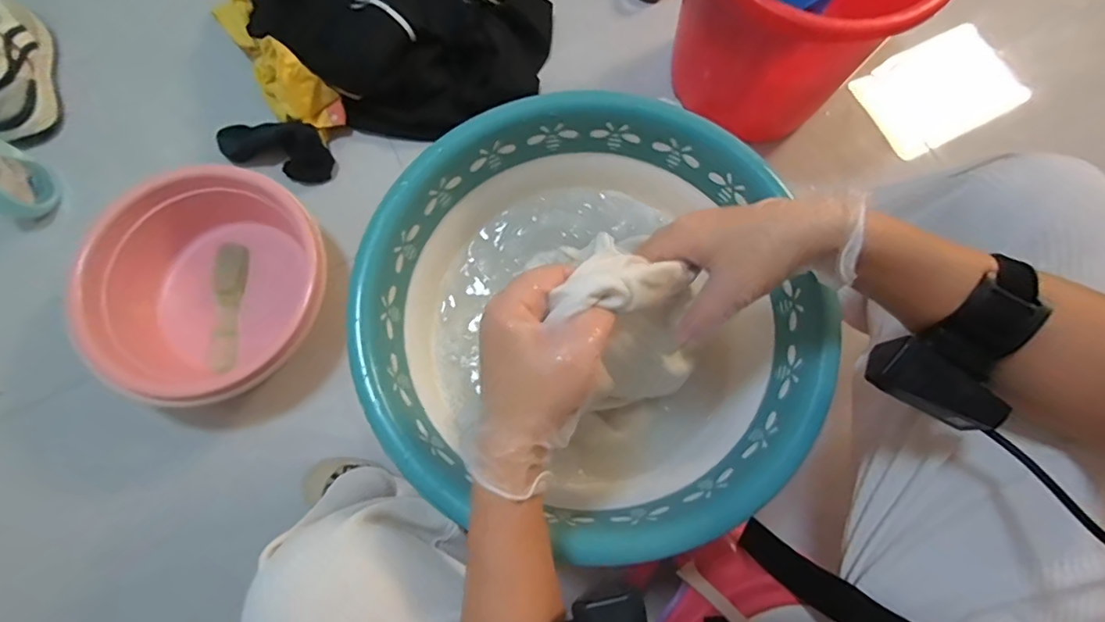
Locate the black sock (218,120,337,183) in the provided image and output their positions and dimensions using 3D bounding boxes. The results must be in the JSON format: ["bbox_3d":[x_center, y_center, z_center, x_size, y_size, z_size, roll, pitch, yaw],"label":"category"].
[{"bbox_3d":[-0.443,-0.259,0.846,0.177,0.039,0.081,10,76,2],"label":"black sock"}]

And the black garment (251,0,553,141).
[{"bbox_3d":[-0.233,-0.473,0.844,0.412,0.129,0.346,32,78,7],"label":"black garment"}]

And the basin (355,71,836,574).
[{"bbox_3d":[0.023,0.002,0.473,0.350,0.133,0.346,0,76,-1],"label":"basin"}]

